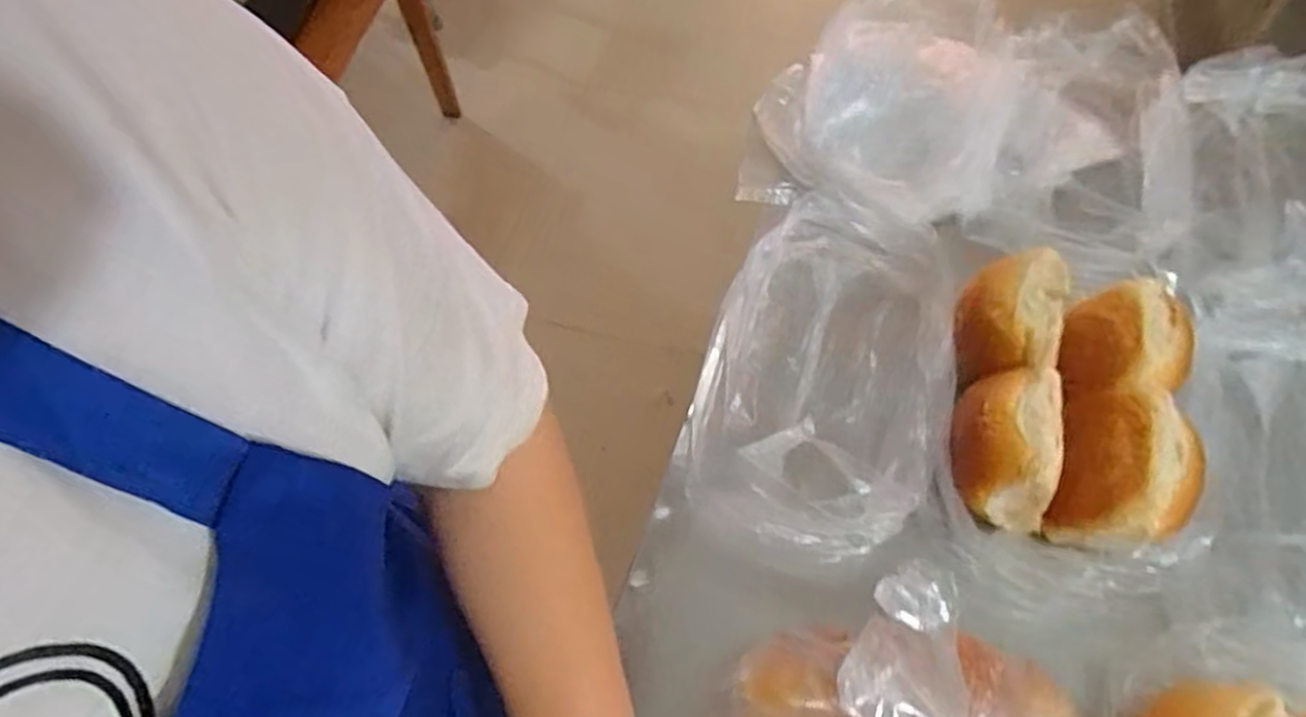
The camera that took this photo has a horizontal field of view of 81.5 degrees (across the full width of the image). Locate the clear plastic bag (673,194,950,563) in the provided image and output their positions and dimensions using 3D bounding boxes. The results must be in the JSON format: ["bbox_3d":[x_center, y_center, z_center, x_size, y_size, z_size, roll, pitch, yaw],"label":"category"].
[{"bbox_3d":[0.156,0.002,0.691,0.208,0.090,0.327,12,60,11],"label":"clear plastic bag"}]

